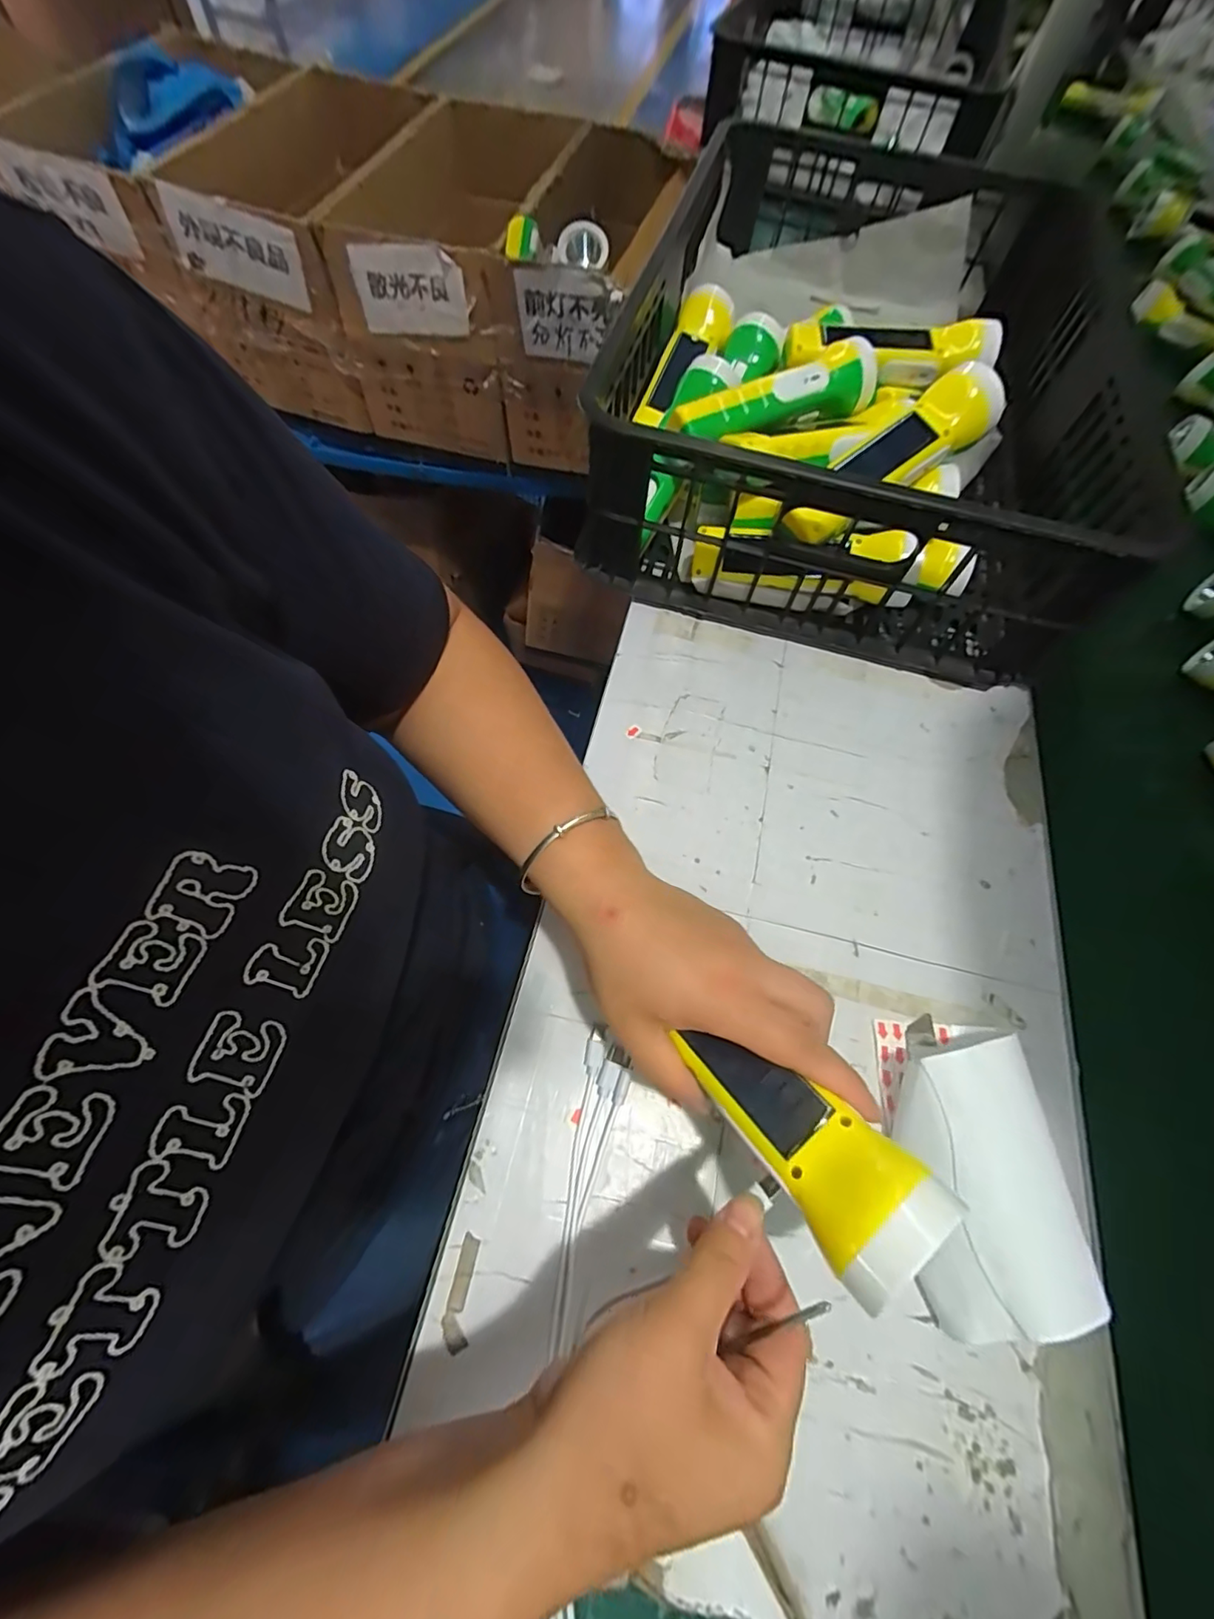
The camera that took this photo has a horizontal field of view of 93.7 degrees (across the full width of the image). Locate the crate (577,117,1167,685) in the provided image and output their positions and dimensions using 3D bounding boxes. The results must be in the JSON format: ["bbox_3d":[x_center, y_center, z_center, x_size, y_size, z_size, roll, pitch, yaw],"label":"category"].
[{"bbox_3d":[0.188,-0.282,0.460,0.373,0.139,0.265,18,65,5],"label":"crate"}]

